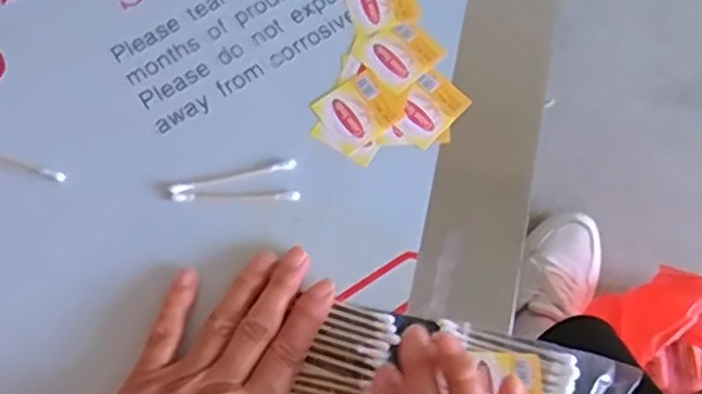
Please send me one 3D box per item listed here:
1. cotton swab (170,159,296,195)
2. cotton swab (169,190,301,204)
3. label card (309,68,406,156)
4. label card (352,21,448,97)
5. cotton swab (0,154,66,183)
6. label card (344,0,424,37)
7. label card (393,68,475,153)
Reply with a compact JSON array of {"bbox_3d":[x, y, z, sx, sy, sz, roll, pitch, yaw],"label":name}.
[{"bbox_3d":[-0.067,-0.012,0.405,0.073,0.004,0.006,-13,74,-4],"label":"cotton swab"},{"bbox_3d":[-0.065,0.000,0.404,0.071,0.004,0.006,0,74,0],"label":"cotton swab"},{"bbox_3d":[0.005,-0.052,0.420,0.044,0.004,0.039,-35,77,-9],"label":"label card"},{"bbox_3d":[0.030,-0.088,0.429,0.042,0.004,0.040,-41,78,-10],"label":"label card"},{"bbox_3d":[-0.200,-0.022,0.411,0.072,0.004,0.005,19,75,5],"label":"cotton swab"},{"bbox_3d":[0.019,-0.122,0.440,0.043,0.004,0.038,-19,75,-5],"label":"label card"},{"bbox_3d":[0.046,-0.053,0.418,0.033,0.004,0.043,44,79,11],"label":"label card"}]

